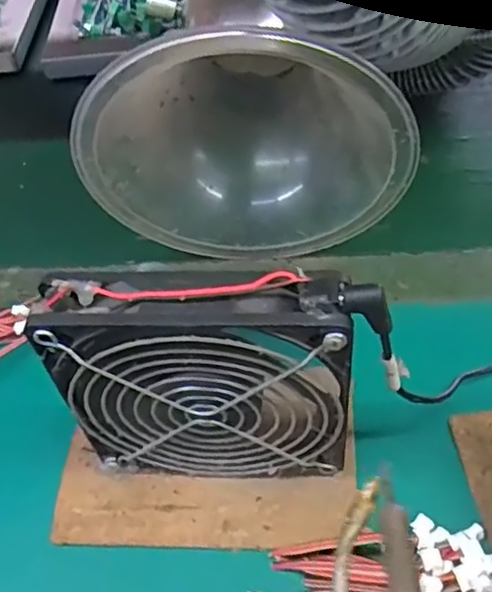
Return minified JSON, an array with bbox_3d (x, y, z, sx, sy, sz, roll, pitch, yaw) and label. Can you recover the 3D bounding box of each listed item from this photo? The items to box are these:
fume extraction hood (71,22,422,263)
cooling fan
[{"bbox_3d":[0.001,-0.093,0.368,0.168,0.146,0.099,-2,51,4],"label":"fume extraction hood"},{"bbox_3d":[-0.012,0.040,0.270,0.124,0.129,0.030,-2,51,4],"label":"cooling fan"}]

